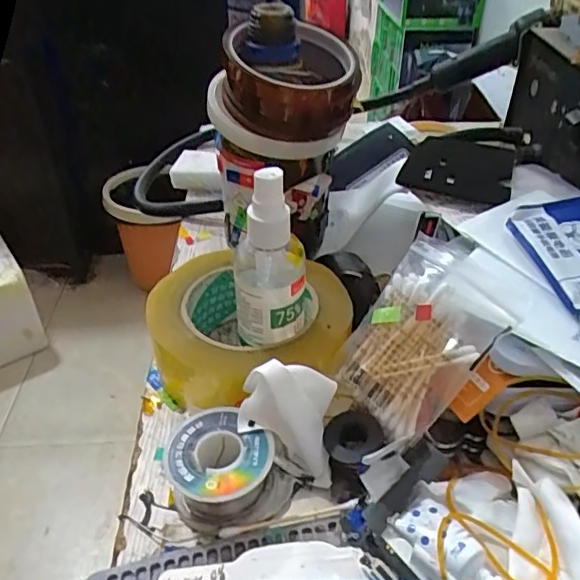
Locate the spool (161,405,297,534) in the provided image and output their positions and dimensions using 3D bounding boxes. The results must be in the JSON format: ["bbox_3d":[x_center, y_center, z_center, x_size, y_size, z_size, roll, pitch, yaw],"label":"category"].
[{"bbox_3d":[-0.032,0.092,0.281,0.059,0.030,0.048,21,43,25],"label":"spool"}]

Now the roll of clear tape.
[{"bbox_3d":[-0.023,0.021,0.346,0.118,0.049,0.109,0,38,0],"label":"roll of clear tape"}]

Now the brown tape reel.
[{"bbox_3d":[-0.004,-0.138,0.375,0.097,0.066,0.095,2,38,3],"label":"brown tape reel"}]

